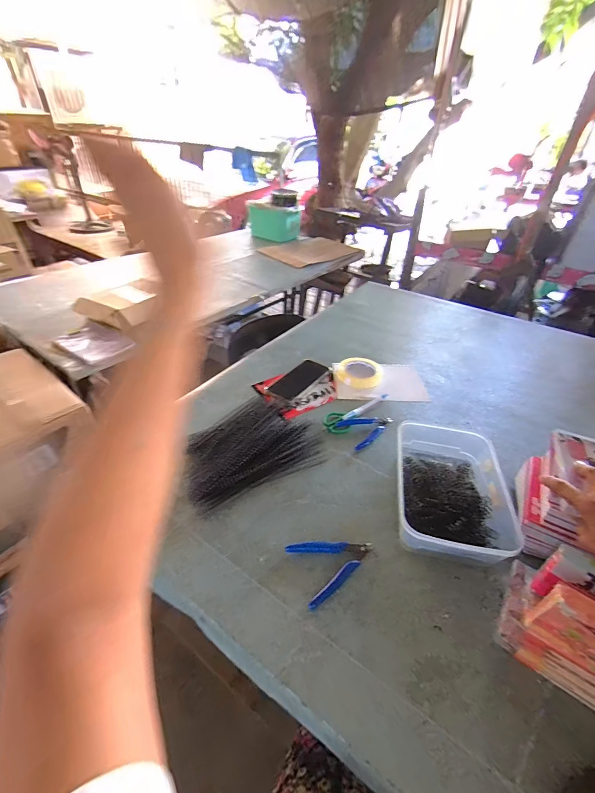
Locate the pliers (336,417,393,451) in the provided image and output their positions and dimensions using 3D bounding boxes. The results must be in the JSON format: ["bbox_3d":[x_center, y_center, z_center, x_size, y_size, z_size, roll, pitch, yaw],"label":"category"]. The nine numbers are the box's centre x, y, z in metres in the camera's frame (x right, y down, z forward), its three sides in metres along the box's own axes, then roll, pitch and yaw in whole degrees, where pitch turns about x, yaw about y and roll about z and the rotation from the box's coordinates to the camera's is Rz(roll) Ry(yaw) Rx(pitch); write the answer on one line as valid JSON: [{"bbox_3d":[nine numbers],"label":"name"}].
[{"bbox_3d":[0.147,0.063,0.692,0.116,0.013,0.072,-16,43,-23],"label":"pliers"}]

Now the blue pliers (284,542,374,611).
[{"bbox_3d":[0.054,0.229,0.478,0.114,0.006,0.087,-12,41,-18],"label":"blue pliers"}]

